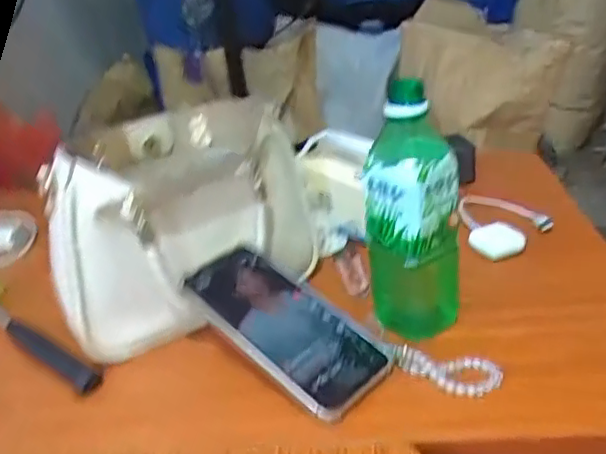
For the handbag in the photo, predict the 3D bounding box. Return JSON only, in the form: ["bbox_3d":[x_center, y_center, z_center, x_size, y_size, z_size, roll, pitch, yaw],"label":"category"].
[{"bbox_3d":[-0.108,-0.001,0.552,0.133,0.171,0.218,14,34,35],"label":"handbag"}]

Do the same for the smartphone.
[{"bbox_3d":[-0.014,0.074,0.485,0.166,0.017,0.087,35,45,23],"label":"smartphone"}]

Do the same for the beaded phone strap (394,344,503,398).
[{"bbox_3d":[0.109,0.106,0.459,0.077,0.019,0.034,-2,28,8],"label":"beaded phone strap"}]

